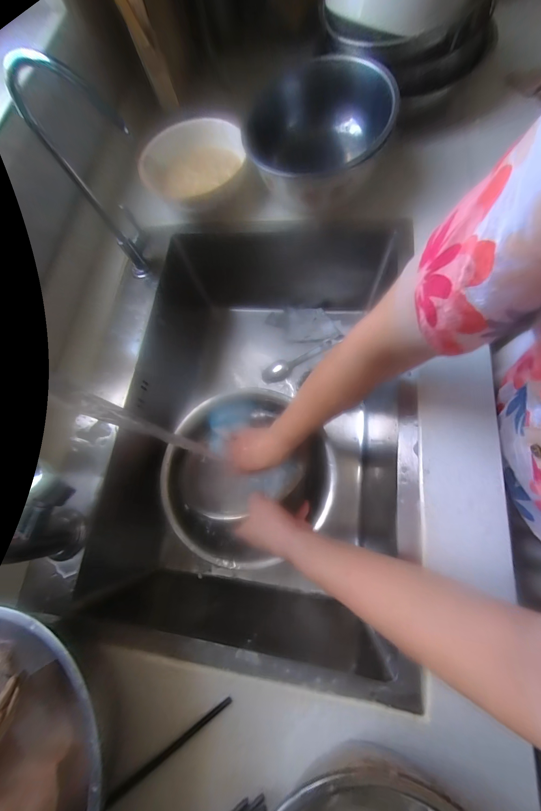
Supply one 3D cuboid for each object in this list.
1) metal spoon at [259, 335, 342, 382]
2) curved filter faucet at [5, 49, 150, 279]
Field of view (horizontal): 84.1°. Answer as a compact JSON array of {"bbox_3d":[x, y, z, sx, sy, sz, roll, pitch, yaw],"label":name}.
[{"bbox_3d":[0.066,-0.095,0.612,0.178,0.026,0.039,-24,70,-1],"label":"metal spoon"},{"bbox_3d":[-0.210,-0.290,0.385,0.041,0.234,0.097,10,73,11],"label":"curved filter faucet"}]

